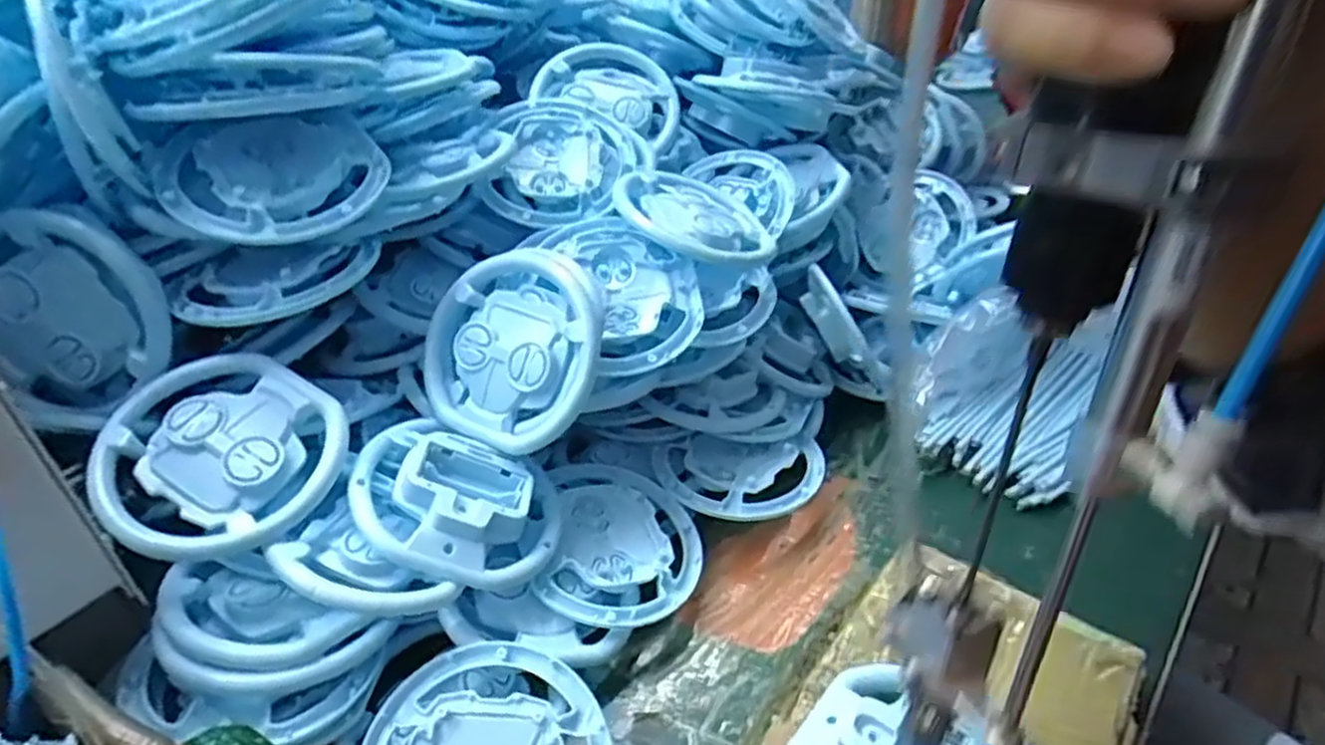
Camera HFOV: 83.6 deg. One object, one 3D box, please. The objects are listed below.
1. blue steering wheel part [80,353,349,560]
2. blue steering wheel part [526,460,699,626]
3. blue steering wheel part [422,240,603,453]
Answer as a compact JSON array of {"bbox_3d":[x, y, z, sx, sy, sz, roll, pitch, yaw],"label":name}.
[{"bbox_3d":[-0.205,0.038,0.345,0.098,0.021,0.098,5,56,-8],"label":"blue steering wheel part"},{"bbox_3d":[-0.030,0.090,0.403,0.102,0.011,0.103,12,37,-9],"label":"blue steering wheel part"},{"bbox_3d":[-0.078,-0.013,0.390,0.096,0.103,0.020,35,5,22],"label":"blue steering wheel part"}]

